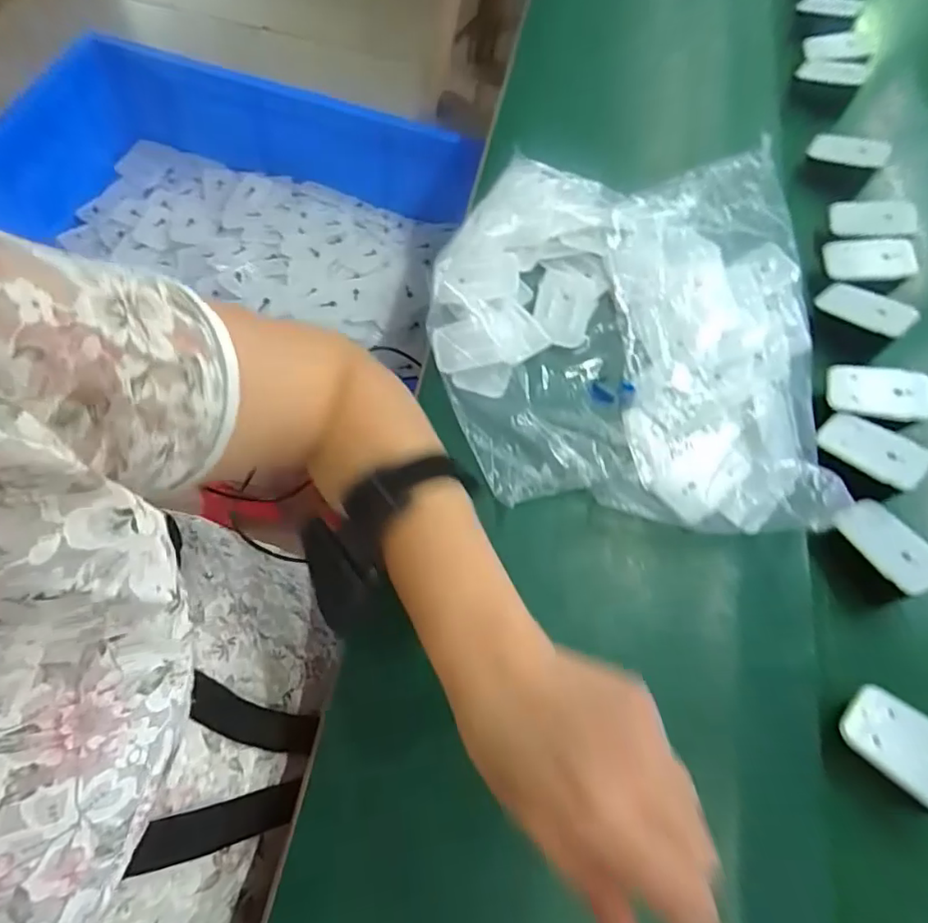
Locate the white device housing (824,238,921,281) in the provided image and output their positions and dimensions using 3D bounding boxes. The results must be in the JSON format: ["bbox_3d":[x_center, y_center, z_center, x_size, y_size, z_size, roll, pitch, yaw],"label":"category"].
[{"bbox_3d":[0.351,-0.176,0.487,0.067,0.008,0.036,5,89,26],"label":"white device housing"}]

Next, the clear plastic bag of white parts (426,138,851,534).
[{"bbox_3d":[0.123,-0.109,0.436,0.291,0.062,0.298,13,66,2],"label":"clear plastic bag of white parts"}]

